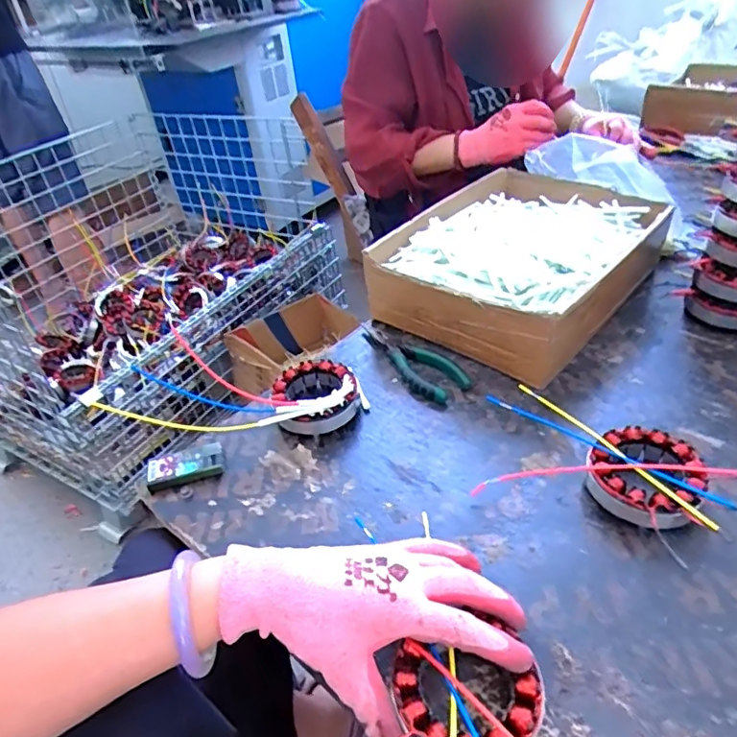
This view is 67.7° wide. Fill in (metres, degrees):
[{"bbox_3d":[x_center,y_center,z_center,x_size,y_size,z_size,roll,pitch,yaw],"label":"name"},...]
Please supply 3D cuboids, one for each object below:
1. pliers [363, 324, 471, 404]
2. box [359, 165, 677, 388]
[{"bbox_3d":[0.050,-0.011,0.603,0.053,0.018,0.141,-22,40,-17],"label":"pliers"},{"bbox_3d":[0.193,-0.139,0.676,0.244,0.093,0.347,22,47,33],"label":"box"}]

